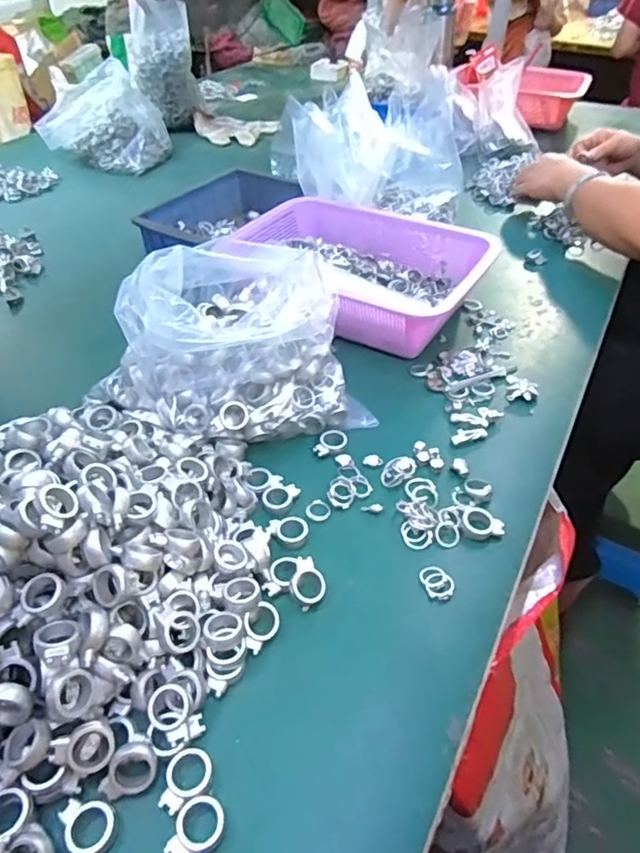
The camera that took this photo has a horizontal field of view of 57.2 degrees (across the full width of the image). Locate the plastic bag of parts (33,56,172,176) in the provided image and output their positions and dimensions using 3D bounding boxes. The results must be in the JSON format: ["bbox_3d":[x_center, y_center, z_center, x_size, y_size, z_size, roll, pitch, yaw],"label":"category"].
[{"bbox_3d":[-0.403,-0.580,1.099,0.196,0.146,0.143,9,43,9],"label":"plastic bag of parts"}]

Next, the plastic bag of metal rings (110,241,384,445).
[{"bbox_3d":[-0.075,-0.086,0.566,0.208,0.144,0.162,-14,44,-15],"label":"plastic bag of metal rings"}]

